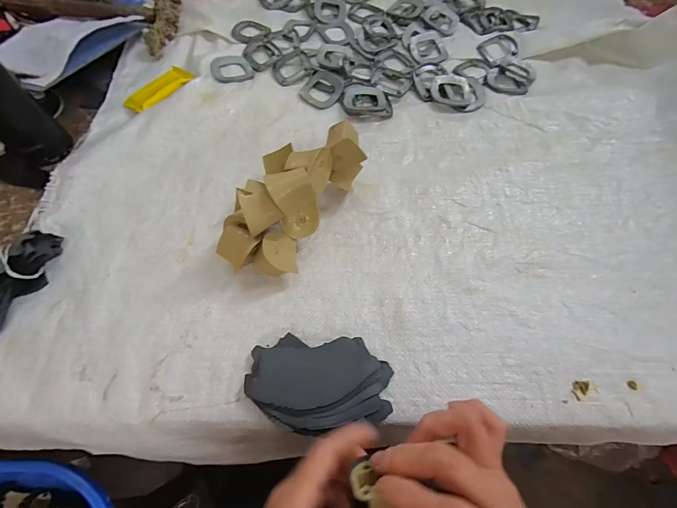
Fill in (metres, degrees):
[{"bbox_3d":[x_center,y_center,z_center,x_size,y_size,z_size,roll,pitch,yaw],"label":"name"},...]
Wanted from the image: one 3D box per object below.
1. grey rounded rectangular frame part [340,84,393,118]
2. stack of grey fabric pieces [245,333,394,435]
[{"bbox_3d":[0.043,-0.231,0.491,0.074,0.011,0.062,3,63,1],"label":"grey rounded rectangular frame part"},{"bbox_3d":[-0.017,0.121,0.312,0.131,0.020,0.082,2,63,0],"label":"stack of grey fabric pieces"}]

